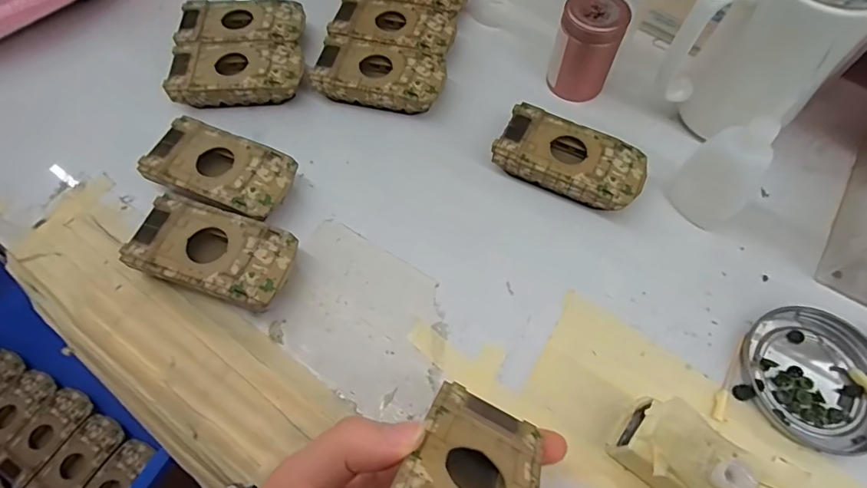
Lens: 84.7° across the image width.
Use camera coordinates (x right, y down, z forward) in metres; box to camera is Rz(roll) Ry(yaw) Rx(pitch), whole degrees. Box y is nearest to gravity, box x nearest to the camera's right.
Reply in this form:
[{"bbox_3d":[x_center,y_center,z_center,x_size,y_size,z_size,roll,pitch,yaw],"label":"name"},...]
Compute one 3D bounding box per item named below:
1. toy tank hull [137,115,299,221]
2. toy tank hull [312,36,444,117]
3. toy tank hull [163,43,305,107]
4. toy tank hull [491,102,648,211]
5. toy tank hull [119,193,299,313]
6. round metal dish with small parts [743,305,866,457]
[{"bbox_3d":[-0.142,-0.047,0.322,0.094,0.024,0.052,22,64,11],"label":"toy tank hull"},{"bbox_3d":[-0.040,-0.124,0.365,0.094,0.030,0.048,9,62,5],"label":"toy tank hull"},{"bbox_3d":[-0.148,-0.128,0.365,0.093,0.026,0.048,-4,62,-2],"label":"toy tank hull"},{"bbox_3d":[0.093,-0.055,0.328,0.096,0.025,0.051,25,64,12],"label":"toy tank hull"},{"bbox_3d":[-0.134,0.007,0.293,0.094,0.023,0.050,16,63,8],"label":"toy tank hull"},{"bbox_3d":[0.219,0.075,0.270,0.075,0.013,0.078,0,62,0],"label":"round metal dish with small parts"}]

